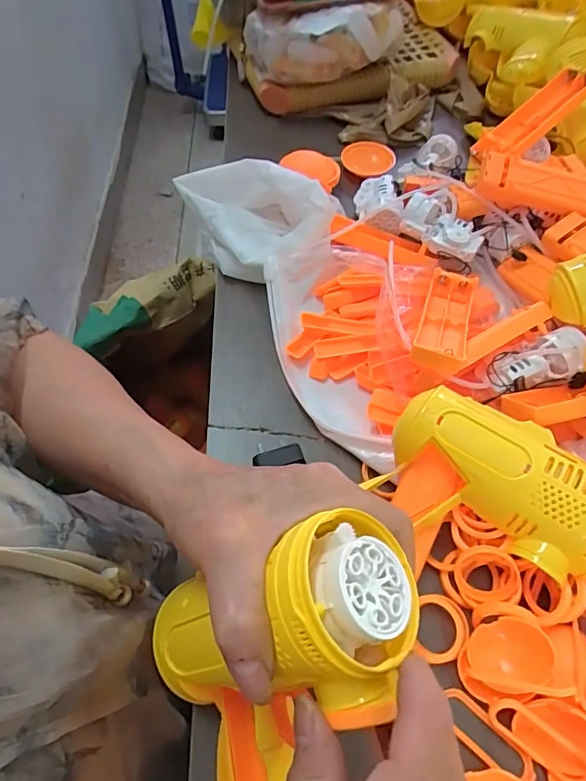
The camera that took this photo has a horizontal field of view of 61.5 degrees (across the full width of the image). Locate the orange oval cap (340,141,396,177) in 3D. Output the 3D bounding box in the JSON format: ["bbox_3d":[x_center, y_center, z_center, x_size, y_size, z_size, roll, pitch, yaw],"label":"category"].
[{"bbox_3d":[0.078,-0.241,0.510,0.052,0.008,0.056,33,63,19],"label":"orange oval cap"}]

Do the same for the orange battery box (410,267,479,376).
[{"bbox_3d":[0.109,-0.049,0.351,0.034,0.023,0.111,17,44,10],"label":"orange battery box"}]

